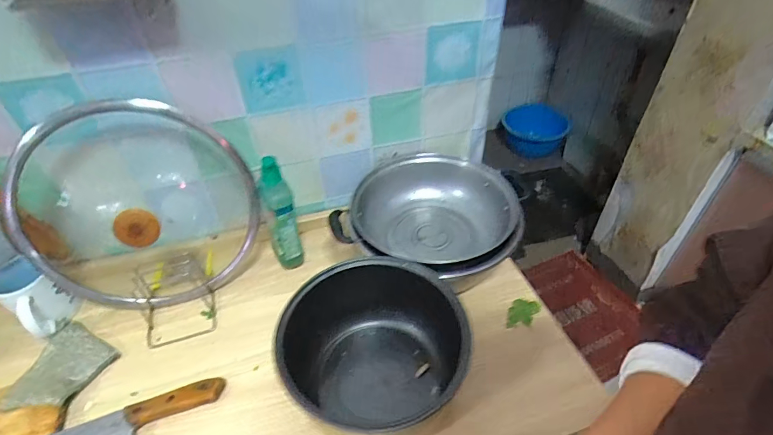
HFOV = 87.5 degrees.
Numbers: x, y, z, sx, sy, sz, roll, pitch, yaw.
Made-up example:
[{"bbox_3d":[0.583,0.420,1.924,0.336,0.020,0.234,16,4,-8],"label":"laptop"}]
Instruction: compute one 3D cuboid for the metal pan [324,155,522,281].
[{"bbox_3d":[0.080,0.003,0.687,0.270,0.095,0.262,-1,42,1],"label":"metal pan"}]

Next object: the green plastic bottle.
[{"bbox_3d":[-0.172,-0.002,0.658,0.047,0.197,0.051,-16,44,-16],"label":"green plastic bottle"}]

